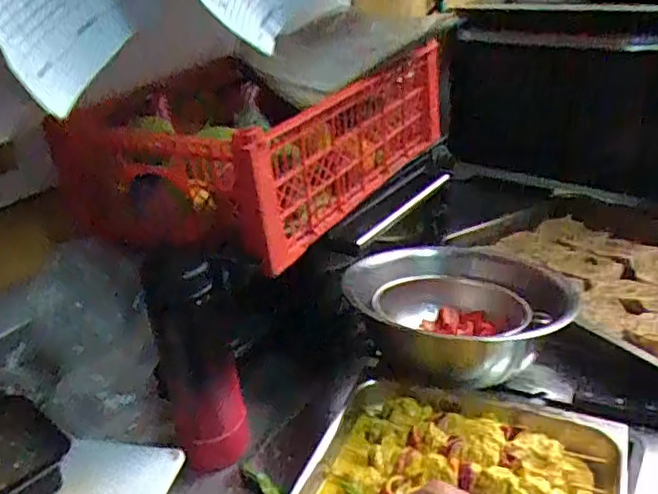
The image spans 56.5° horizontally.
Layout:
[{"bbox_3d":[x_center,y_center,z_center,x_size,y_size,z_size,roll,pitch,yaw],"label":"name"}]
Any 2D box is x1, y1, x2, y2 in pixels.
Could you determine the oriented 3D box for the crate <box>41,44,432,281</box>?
[{"bbox_3d":[-0.079,-0.139,0.763,0.301,0.152,0.398,13,32,31],"label":"crate"}]

